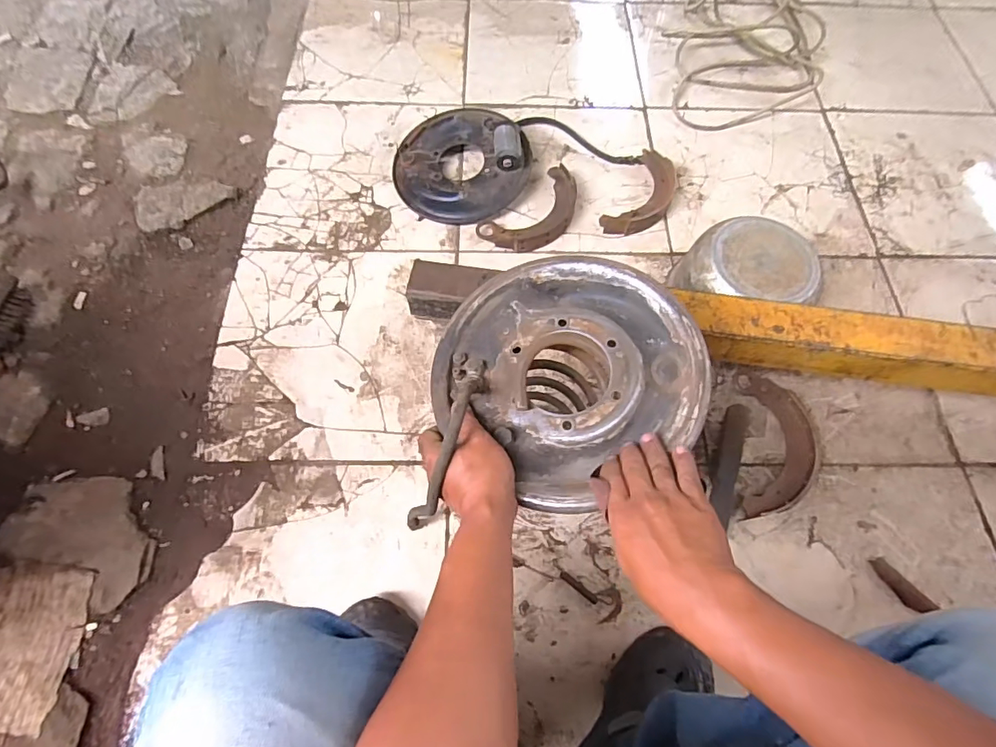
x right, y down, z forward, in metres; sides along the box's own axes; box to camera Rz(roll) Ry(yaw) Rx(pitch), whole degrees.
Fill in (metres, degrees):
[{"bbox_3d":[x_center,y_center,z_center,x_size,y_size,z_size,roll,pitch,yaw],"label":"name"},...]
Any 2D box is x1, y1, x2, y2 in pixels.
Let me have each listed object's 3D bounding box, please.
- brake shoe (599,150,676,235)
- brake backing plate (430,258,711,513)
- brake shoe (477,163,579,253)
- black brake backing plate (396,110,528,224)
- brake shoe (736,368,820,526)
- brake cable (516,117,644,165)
[{"bbox_3d":[0.293,-0.351,0.987,0.101,0.030,0.220,28,70,11],"label":"brake shoe"},{"bbox_3d":[0.068,-0.008,0.504,0.263,0.053,0.242,0,67,-1],"label":"brake backing plate"},{"bbox_3d":[0.078,-0.306,0.961,0.225,0.027,0.117,-41,74,-16],"label":"brake shoe"},{"bbox_3d":[-0.075,-0.414,0.980,0.265,0.085,0.242,0,67,-1],"label":"black brake backing plate"},{"bbox_3d":[0.450,0.113,0.786,0.130,0.033,0.234,7,67,2],"label":"brake shoe"},{"bbox_3d":[0.176,-0.498,1.065,0.277,0.013,0.052,25,69,9],"label":"brake cable"}]

